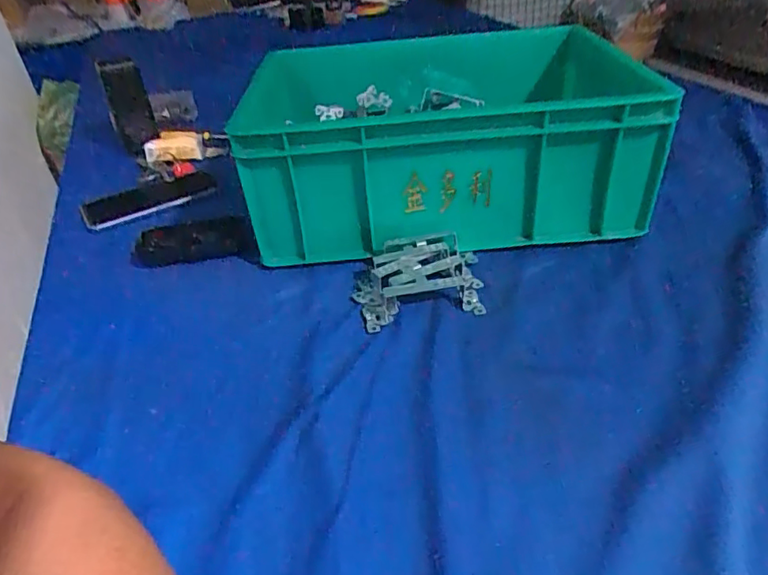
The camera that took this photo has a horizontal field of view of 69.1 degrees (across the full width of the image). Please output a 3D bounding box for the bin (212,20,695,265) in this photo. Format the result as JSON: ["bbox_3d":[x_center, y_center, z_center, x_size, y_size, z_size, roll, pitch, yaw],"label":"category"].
[{"bbox_3d":[0.062,-0.179,0.641,0.398,0.144,0.313,-5,36,1],"label":"bin"}]

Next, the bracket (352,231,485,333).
[{"bbox_3d":[0.030,-0.011,0.514,0.116,0.035,0.091,-5,36,1],"label":"bracket"}]

